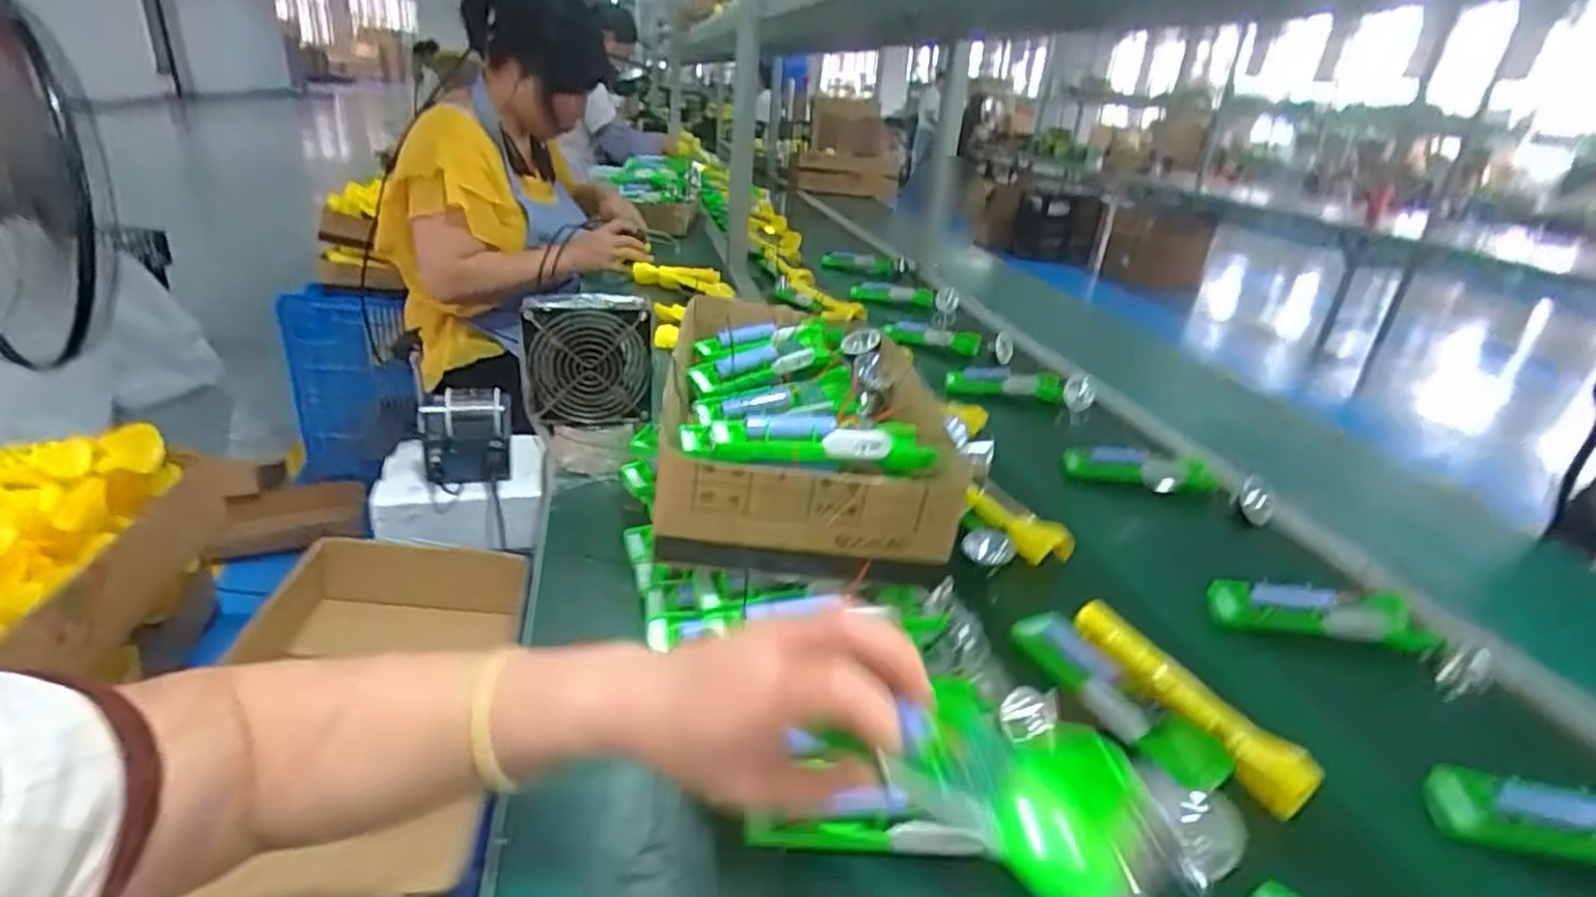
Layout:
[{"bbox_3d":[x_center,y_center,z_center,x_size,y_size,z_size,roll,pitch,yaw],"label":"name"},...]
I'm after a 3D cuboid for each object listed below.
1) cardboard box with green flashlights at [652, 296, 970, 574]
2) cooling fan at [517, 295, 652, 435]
[{"bbox_3d":[0.000,-0.044,0.691,0.228,0.097,0.430,2,26,-5],"label":"cardboard box with green flashlights"},{"bbox_3d":[-0.210,-0.086,0.749,0.122,0.124,0.036,-5,28,-19],"label":"cooling fan"}]

